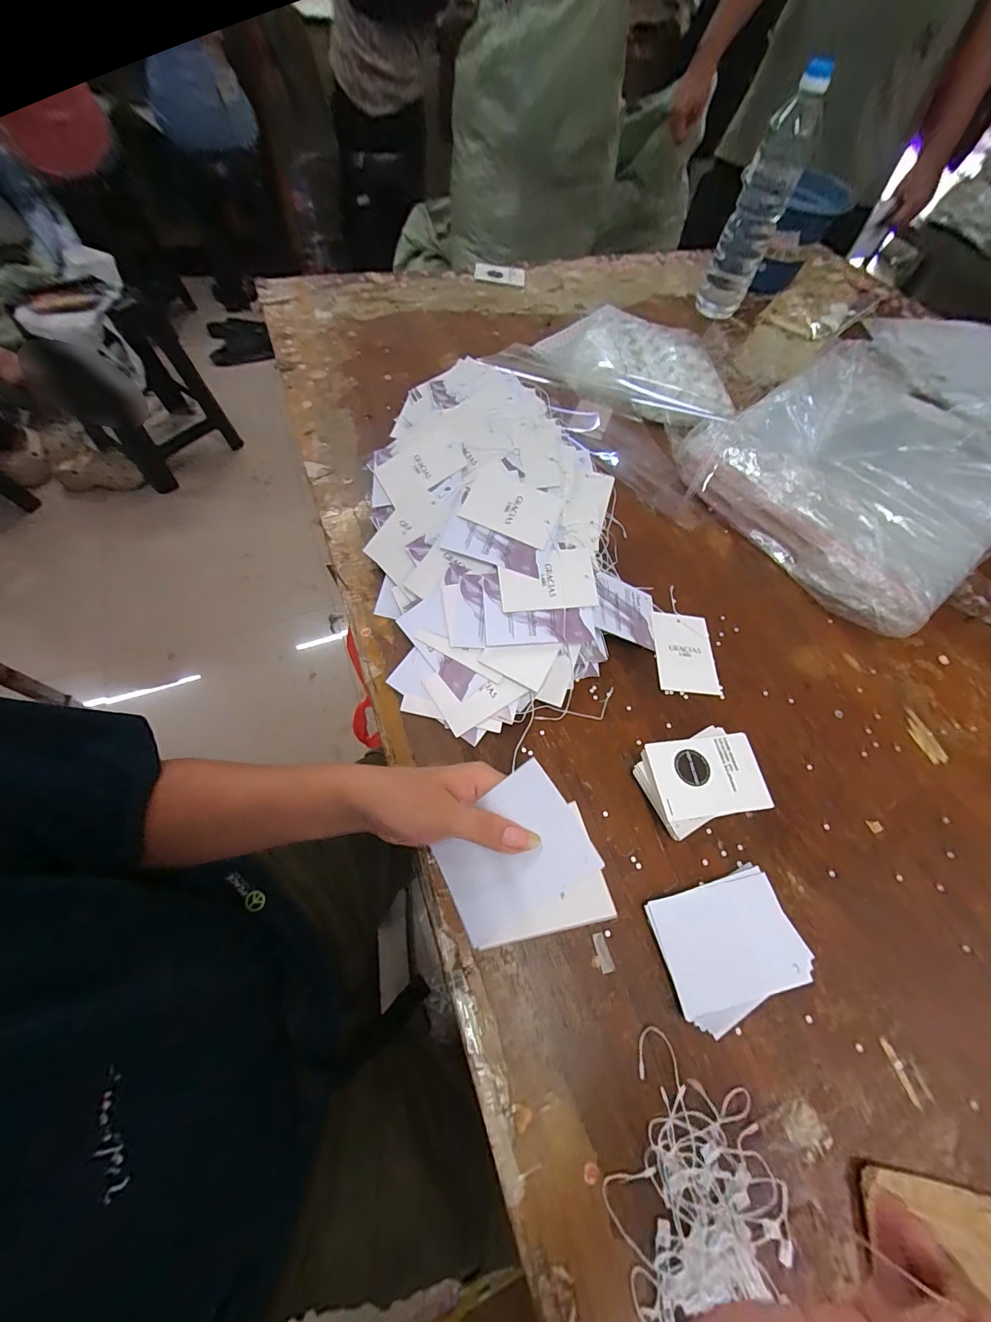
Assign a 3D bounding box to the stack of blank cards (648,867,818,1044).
[{"bbox_3d":[0.171,0.208,0.314,0.102,0.011,0.082,-13,63,-11],"label":"stack of blank cards"}]

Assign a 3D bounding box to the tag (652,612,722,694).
[{"bbox_3d":[0.193,-0.009,0.438,0.061,0.004,0.090,5,61,-1],"label":"tag"}]

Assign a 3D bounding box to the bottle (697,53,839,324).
[{"bbox_3d":[0.416,-0.714,0.688,0.080,0.263,0.086,24,64,8],"label":"bottle"}]

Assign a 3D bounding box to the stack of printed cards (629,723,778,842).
[{"bbox_3d":[0.170,0.099,0.360,0.093,0.033,0.071,-14,63,-11],"label":"stack of printed cards"}]

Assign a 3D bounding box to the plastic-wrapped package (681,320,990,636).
[{"bbox_3d":[0.476,-0.254,0.547,0.464,0.084,0.328,-33,68,-19],"label":"plastic-wrapped package"}]

